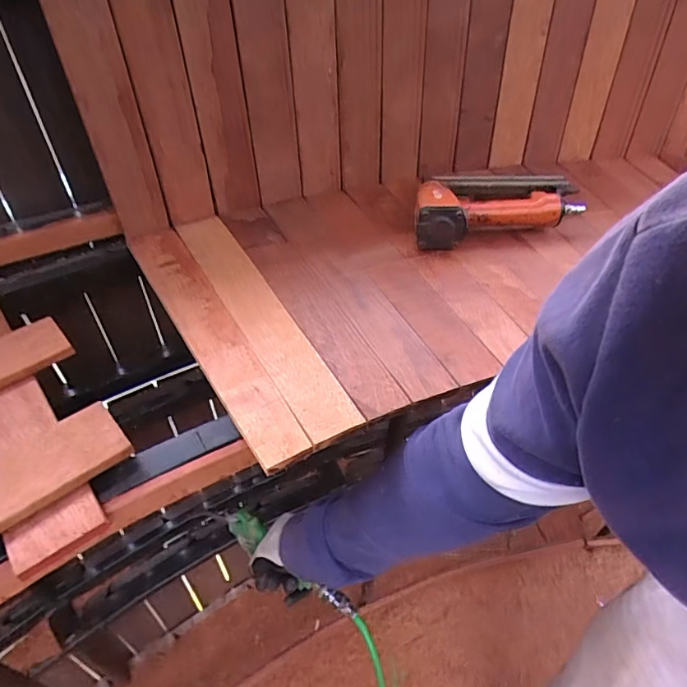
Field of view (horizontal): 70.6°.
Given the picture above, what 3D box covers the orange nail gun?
[{"bbox_3d":[0.202,-0.204,0.678,0.250,0.048,0.150,-10,46,-11],"label":"orange nail gun"}]

